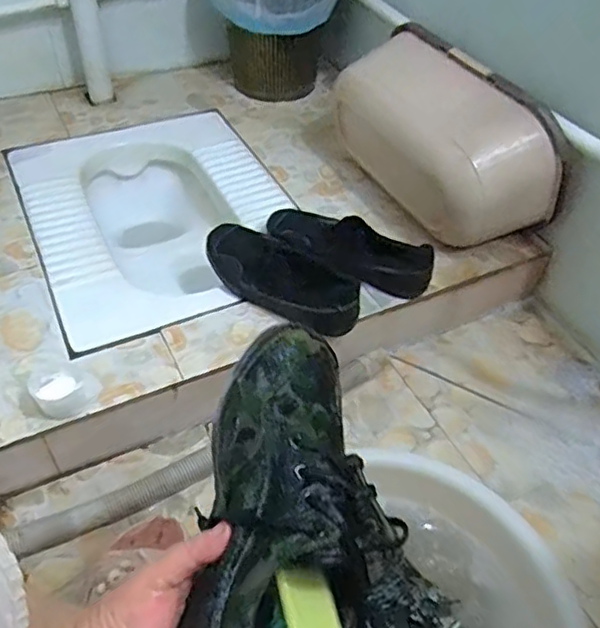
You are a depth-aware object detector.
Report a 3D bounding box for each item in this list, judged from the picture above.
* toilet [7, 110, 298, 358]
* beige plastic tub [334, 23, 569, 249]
[{"bbox_3d":[-0.232,-0.129,1.072,0.405,0.157,0.516,-19,49,-19],"label":"toilet"},{"bbox_3d":[0.218,-0.278,0.967,0.165,0.196,0.370,-19,49,-19],"label":"beige plastic tub"}]

